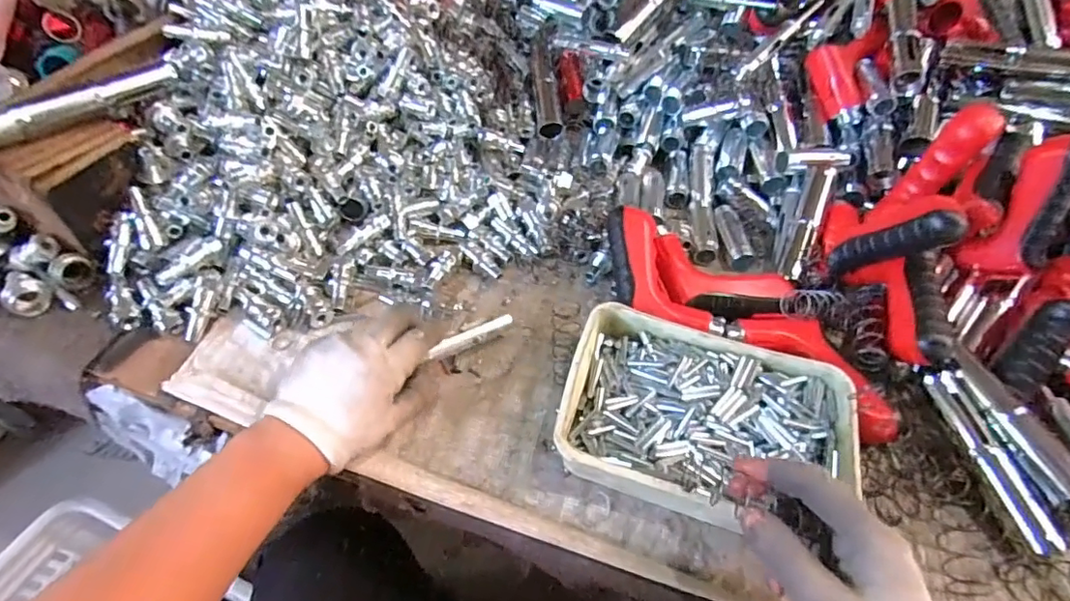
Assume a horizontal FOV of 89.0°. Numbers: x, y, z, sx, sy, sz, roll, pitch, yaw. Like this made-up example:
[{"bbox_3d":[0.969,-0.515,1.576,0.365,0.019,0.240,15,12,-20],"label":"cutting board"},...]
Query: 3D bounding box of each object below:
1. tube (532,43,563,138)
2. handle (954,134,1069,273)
[{"bbox_3d":[0.011,-0.240,0.610,0.025,0.018,0.121,-3,72,-7],"label":"tube"},{"bbox_3d":[0.404,-0.080,0.442,0.042,0.106,0.033,15,30,7],"label":"handle"}]

